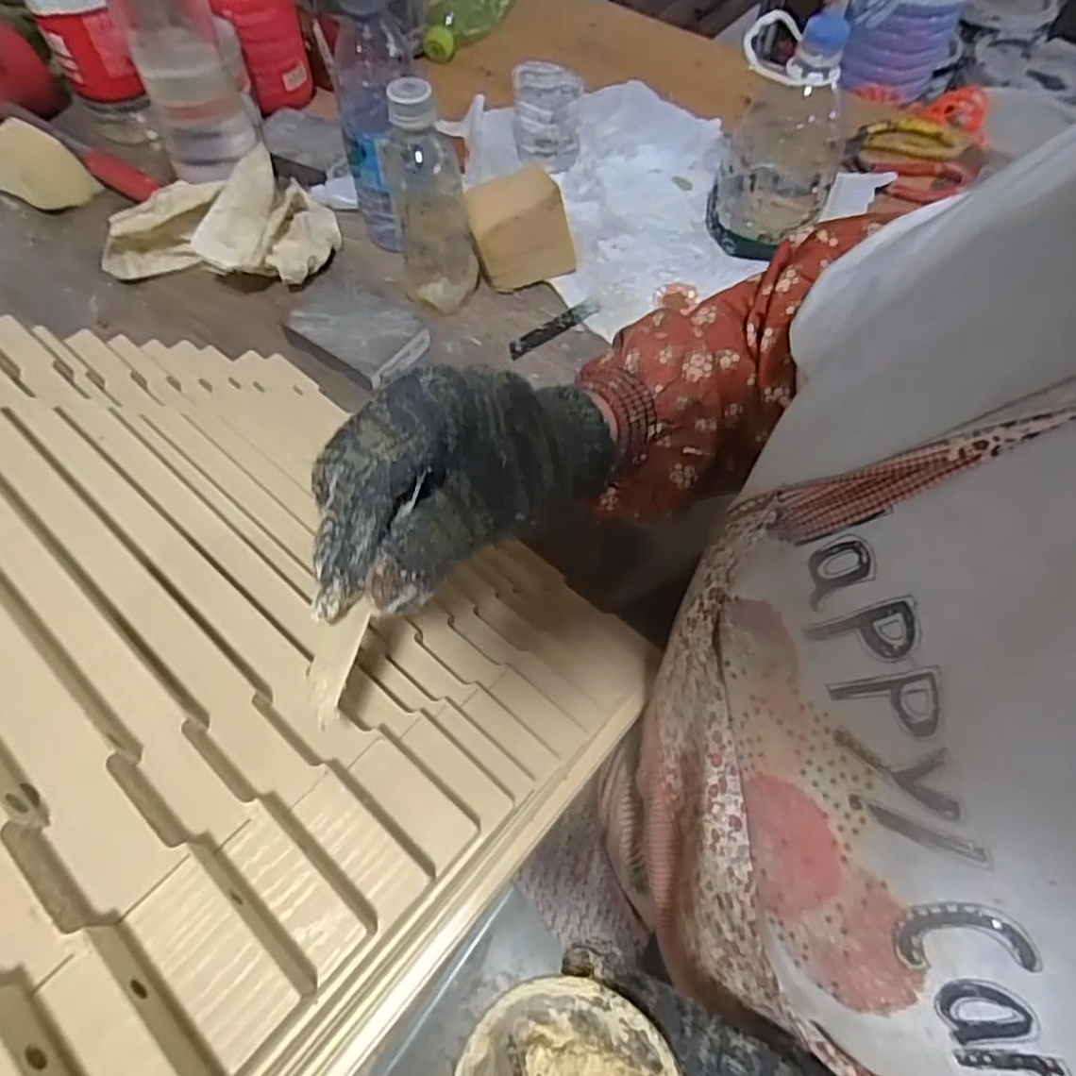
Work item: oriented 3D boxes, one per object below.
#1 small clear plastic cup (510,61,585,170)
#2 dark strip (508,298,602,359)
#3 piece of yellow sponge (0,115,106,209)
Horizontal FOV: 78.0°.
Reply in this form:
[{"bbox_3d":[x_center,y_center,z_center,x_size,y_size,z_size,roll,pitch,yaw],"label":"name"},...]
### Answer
[{"bbox_3d":[0.009,-0.407,0.641,0.063,0.071,0.070,1,61,0],"label":"small clear plastic cup"},{"bbox_3d":[0.014,-0.179,0.565,0.094,0.004,0.017,-35,67,-18],"label":"dark strip"},{"bbox_3d":[-0.470,-0.348,0.619,0.092,0.043,0.058,32,66,16],"label":"piece of yellow sponge"}]

